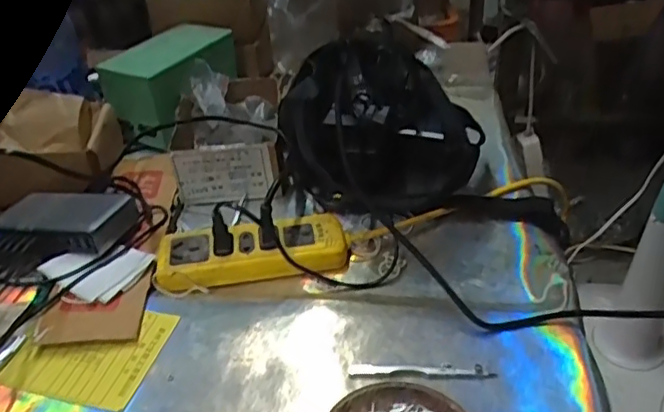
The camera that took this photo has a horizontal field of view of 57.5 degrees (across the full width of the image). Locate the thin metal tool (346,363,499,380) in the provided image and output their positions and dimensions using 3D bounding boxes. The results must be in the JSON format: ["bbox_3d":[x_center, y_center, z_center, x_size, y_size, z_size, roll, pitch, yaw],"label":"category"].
[{"bbox_3d":[0.068,0.125,0.462,0.109,0.004,0.015,1,38,6],"label":"thin metal tool"}]

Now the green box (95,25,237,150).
[{"bbox_3d":[-0.191,-0.159,0.771,0.108,0.090,0.167,27,48,33],"label":"green box"}]

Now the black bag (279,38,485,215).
[{"bbox_3d":[0.050,-0.092,0.666,0.208,0.120,0.167,-12,39,-10],"label":"black bag"}]

